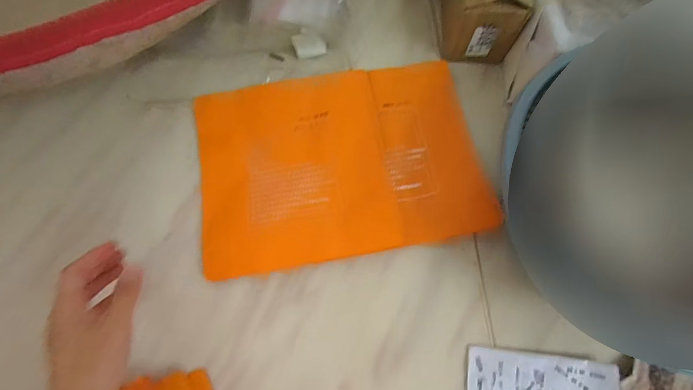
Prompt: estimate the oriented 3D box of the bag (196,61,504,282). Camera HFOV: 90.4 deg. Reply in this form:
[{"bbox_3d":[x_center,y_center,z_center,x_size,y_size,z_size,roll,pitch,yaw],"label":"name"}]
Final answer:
[{"bbox_3d":[-0.007,-0.043,0.424,0.338,0.019,0.232,-11,73,-3],"label":"bag"}]

